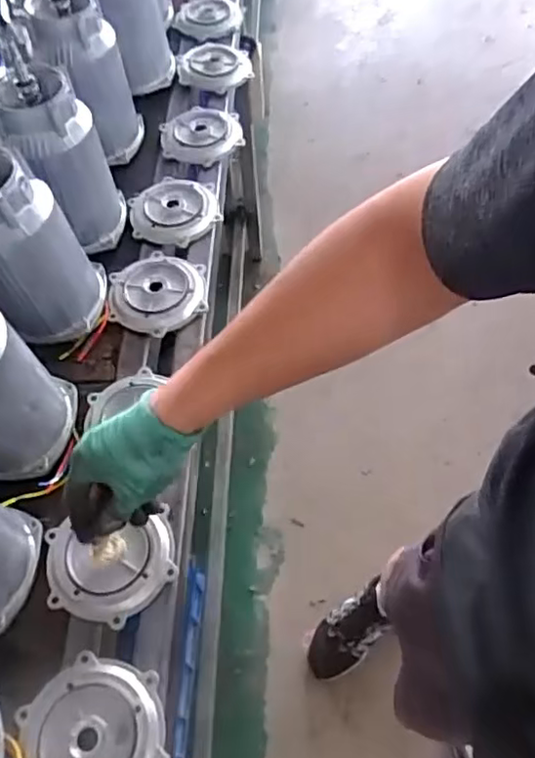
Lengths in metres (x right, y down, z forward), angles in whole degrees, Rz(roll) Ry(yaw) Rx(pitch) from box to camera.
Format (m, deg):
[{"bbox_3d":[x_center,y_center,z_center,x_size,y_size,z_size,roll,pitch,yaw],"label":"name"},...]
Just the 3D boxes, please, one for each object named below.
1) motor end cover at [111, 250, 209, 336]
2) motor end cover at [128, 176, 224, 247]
[{"bbox_3d":[-0.145,-0.119,0.801,0.124,0.021,0.133,-7,58,-1],"label":"motor end cover"},{"bbox_3d":[-0.132,-0.246,0.876,0.130,0.021,0.119,-37,63,-18],"label":"motor end cover"}]

